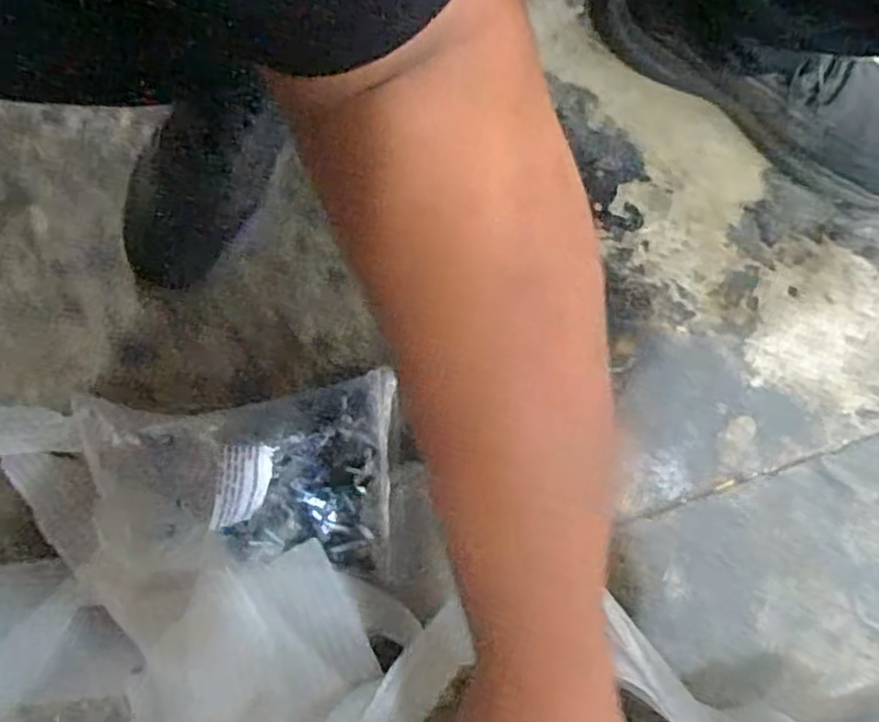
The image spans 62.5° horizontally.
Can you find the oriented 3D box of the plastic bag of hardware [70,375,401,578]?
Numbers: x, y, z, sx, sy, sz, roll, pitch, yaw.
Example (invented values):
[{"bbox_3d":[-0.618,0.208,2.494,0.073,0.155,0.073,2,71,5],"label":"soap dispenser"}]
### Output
[{"bbox_3d":[-0.101,0.075,0.506,0.137,0.092,0.144,-4,77,0],"label":"plastic bag of hardware"}]

